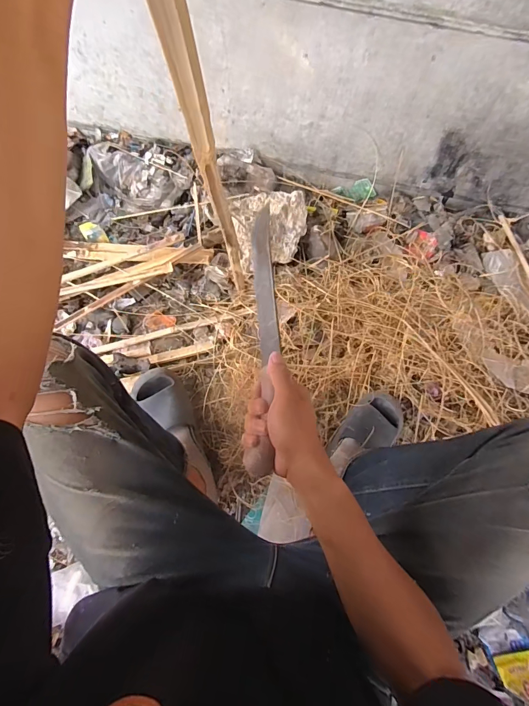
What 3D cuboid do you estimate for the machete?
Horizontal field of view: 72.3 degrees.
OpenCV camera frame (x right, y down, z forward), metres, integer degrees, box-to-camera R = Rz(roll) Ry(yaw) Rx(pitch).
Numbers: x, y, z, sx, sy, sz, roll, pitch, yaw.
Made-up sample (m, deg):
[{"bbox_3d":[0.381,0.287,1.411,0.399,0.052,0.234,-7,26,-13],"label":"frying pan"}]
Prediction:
[{"bbox_3d":[-0.001,-0.039,0.483,0.038,0.022,0.386,1,64,-1],"label":"machete"}]

